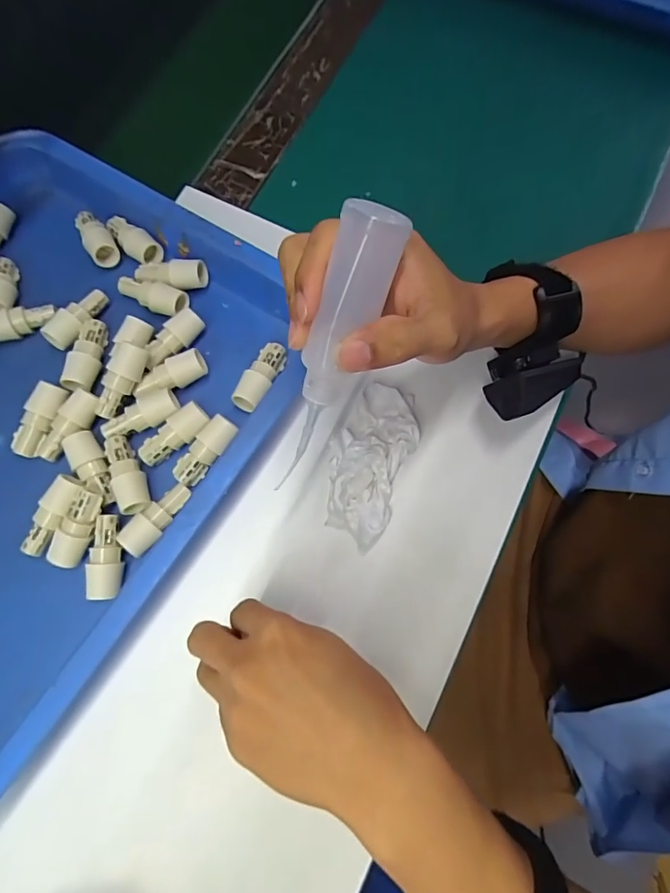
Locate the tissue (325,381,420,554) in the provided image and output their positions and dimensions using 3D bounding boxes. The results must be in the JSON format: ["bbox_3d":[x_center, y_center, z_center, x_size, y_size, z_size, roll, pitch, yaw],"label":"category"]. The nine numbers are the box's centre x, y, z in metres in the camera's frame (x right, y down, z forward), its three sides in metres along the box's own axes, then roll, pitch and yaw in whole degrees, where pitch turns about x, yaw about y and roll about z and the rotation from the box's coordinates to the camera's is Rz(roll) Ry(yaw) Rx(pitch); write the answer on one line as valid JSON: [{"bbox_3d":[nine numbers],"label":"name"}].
[{"bbox_3d":[0.024,0.011,0.353,0.054,0.023,0.112,21,76,7],"label":"tissue"}]

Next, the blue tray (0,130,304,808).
[{"bbox_3d":[-0.256,-0.014,0.344,0.369,0.050,0.438,33,75,8],"label":"blue tray"}]

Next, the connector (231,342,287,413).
[{"bbox_3d":[-0.053,-0.050,0.356,0.021,0.023,0.053,23,76,8],"label":"connector"}]

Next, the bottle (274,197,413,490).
[{"bbox_3d":[-0.003,-0.042,0.239,0.029,0.141,0.029,27,36,6],"label":"bottle"}]

